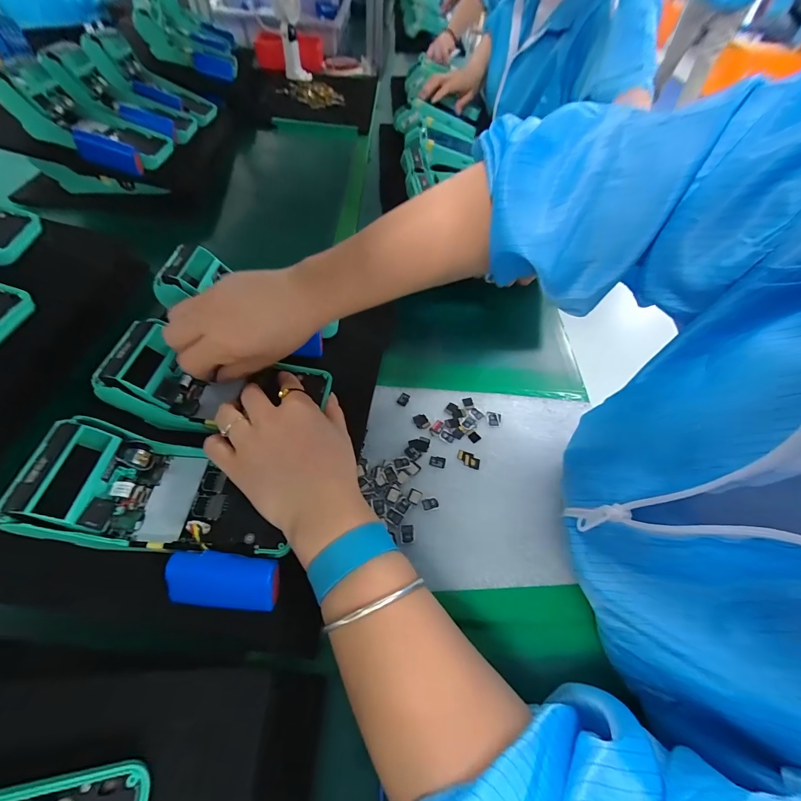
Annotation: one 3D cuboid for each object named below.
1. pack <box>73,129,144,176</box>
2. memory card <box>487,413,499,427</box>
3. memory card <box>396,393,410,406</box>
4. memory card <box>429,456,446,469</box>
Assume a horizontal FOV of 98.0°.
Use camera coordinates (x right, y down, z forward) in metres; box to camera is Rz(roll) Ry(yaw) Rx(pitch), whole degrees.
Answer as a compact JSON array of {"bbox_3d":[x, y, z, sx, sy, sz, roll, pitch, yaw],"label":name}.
[{"bbox_3d":[-0.375,-0.318,0.448,0.076,0.033,0.015,13,50,-11],"label":"pack"},{"bbox_3d":[0.096,0.020,0.363,0.010,0.004,0.016,-8,62,-2],"label":"memory card"},{"bbox_3d":[0.004,-0.001,0.371,0.010,0.004,0.015,28,63,11],"label":"memory card"},{"bbox_3d":[0.035,0.058,0.332,0.015,0.004,0.011,15,59,5],"label":"memory card"}]

